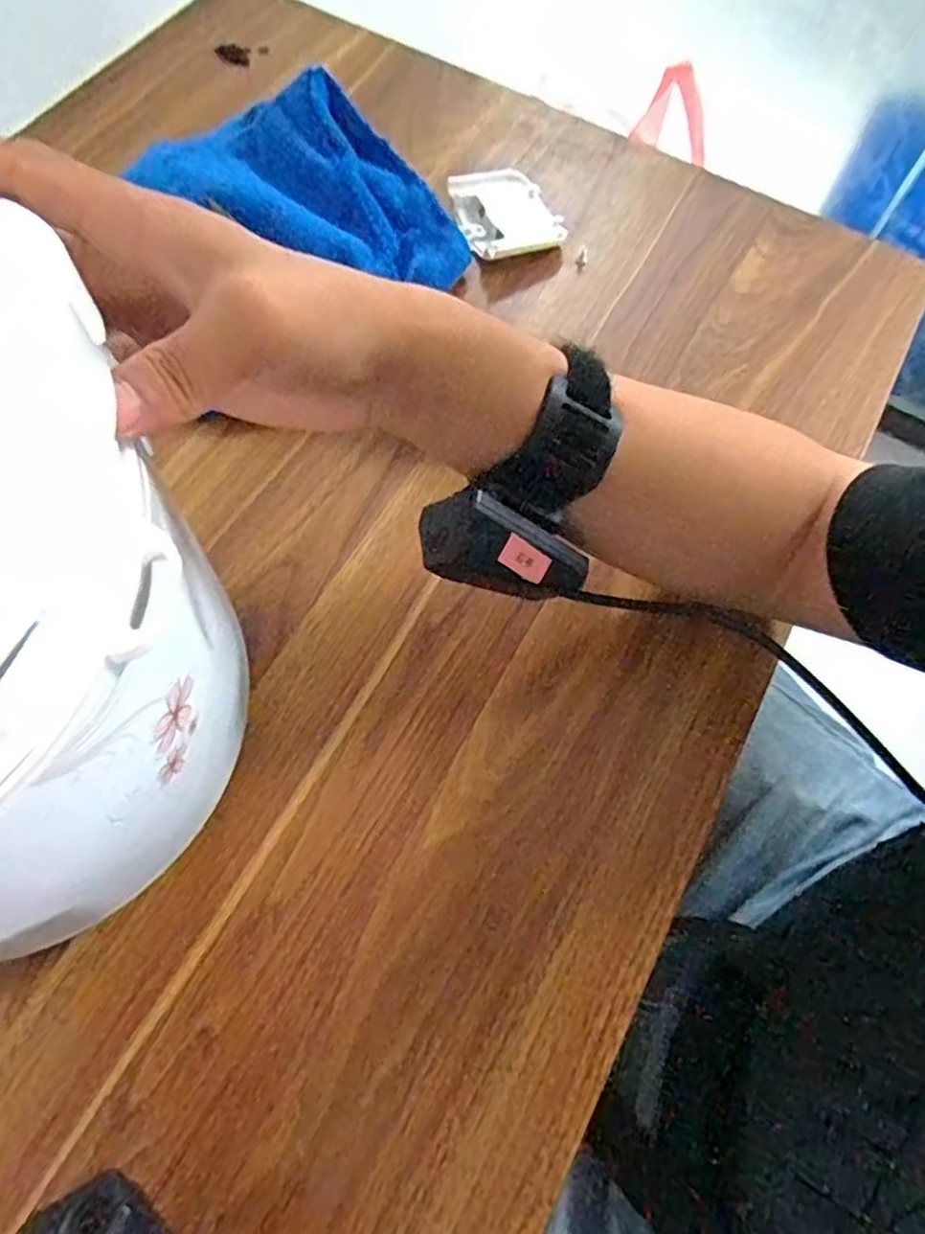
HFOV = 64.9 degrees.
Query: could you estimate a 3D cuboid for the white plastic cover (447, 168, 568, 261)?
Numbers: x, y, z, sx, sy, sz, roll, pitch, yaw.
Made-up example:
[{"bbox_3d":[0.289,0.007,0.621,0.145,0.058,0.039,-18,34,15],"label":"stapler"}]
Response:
[{"bbox_3d":[0.030,-0.270,0.487,0.060,0.016,0.069,-20,69,-11],"label":"white plastic cover"}]

